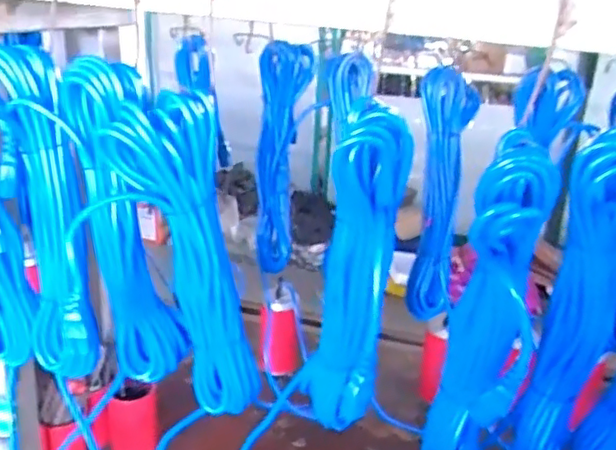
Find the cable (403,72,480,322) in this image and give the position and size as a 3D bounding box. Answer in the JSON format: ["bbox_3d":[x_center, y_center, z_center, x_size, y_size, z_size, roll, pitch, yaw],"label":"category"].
[{"bbox_3d":[0.187,-0.039,0.891,0.080,0.337,0.085,6,21,6],"label":"cable"}]

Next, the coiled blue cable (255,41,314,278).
[{"bbox_3d":[-0.040,-0.098,0.952,0.079,0.333,0.072,3,21,-1],"label":"coiled blue cable"}]

